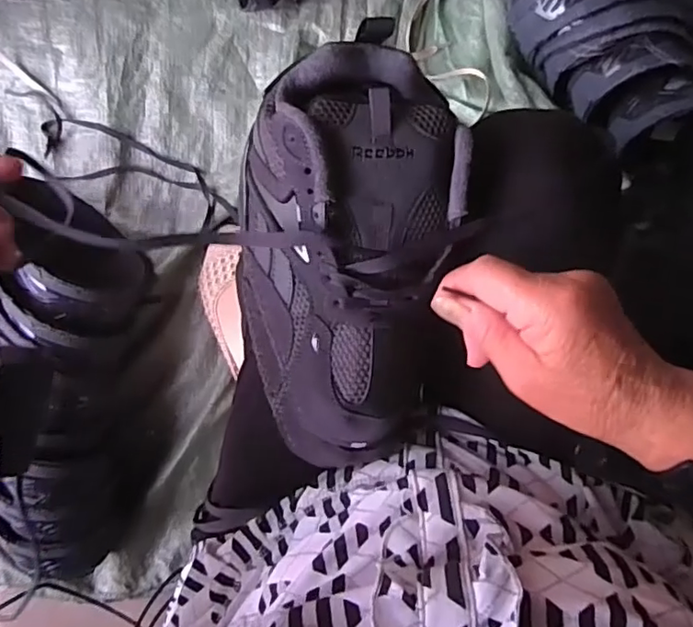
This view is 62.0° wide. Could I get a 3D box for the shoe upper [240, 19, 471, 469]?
[{"bbox_3d":[0.000,-0.031,0.347,0.124,0.090,0.246,3,94,0],"label":"shoe upper"}]

